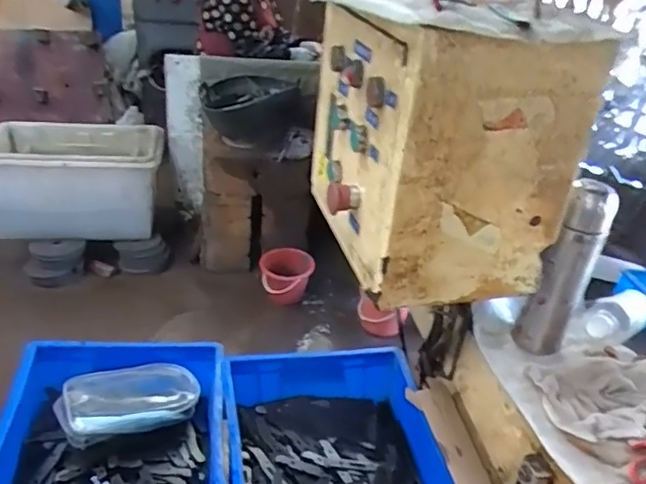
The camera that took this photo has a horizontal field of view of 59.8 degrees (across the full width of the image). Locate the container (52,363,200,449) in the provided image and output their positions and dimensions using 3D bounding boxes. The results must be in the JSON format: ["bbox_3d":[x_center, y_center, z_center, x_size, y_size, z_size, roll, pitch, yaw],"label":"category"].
[{"bbox_3d":[-0.295,0.239,0.863,0.204,0.051,0.104,-8,33,-24],"label":"container"}]

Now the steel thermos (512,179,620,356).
[{"bbox_3d":[0.313,0.038,0.729,0.063,0.231,0.053,25,35,29],"label":"steel thermos"}]

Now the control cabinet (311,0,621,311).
[{"bbox_3d":[0.118,-0.125,0.650,0.215,0.285,0.298,-4,31,-18],"label":"control cabinet"}]

